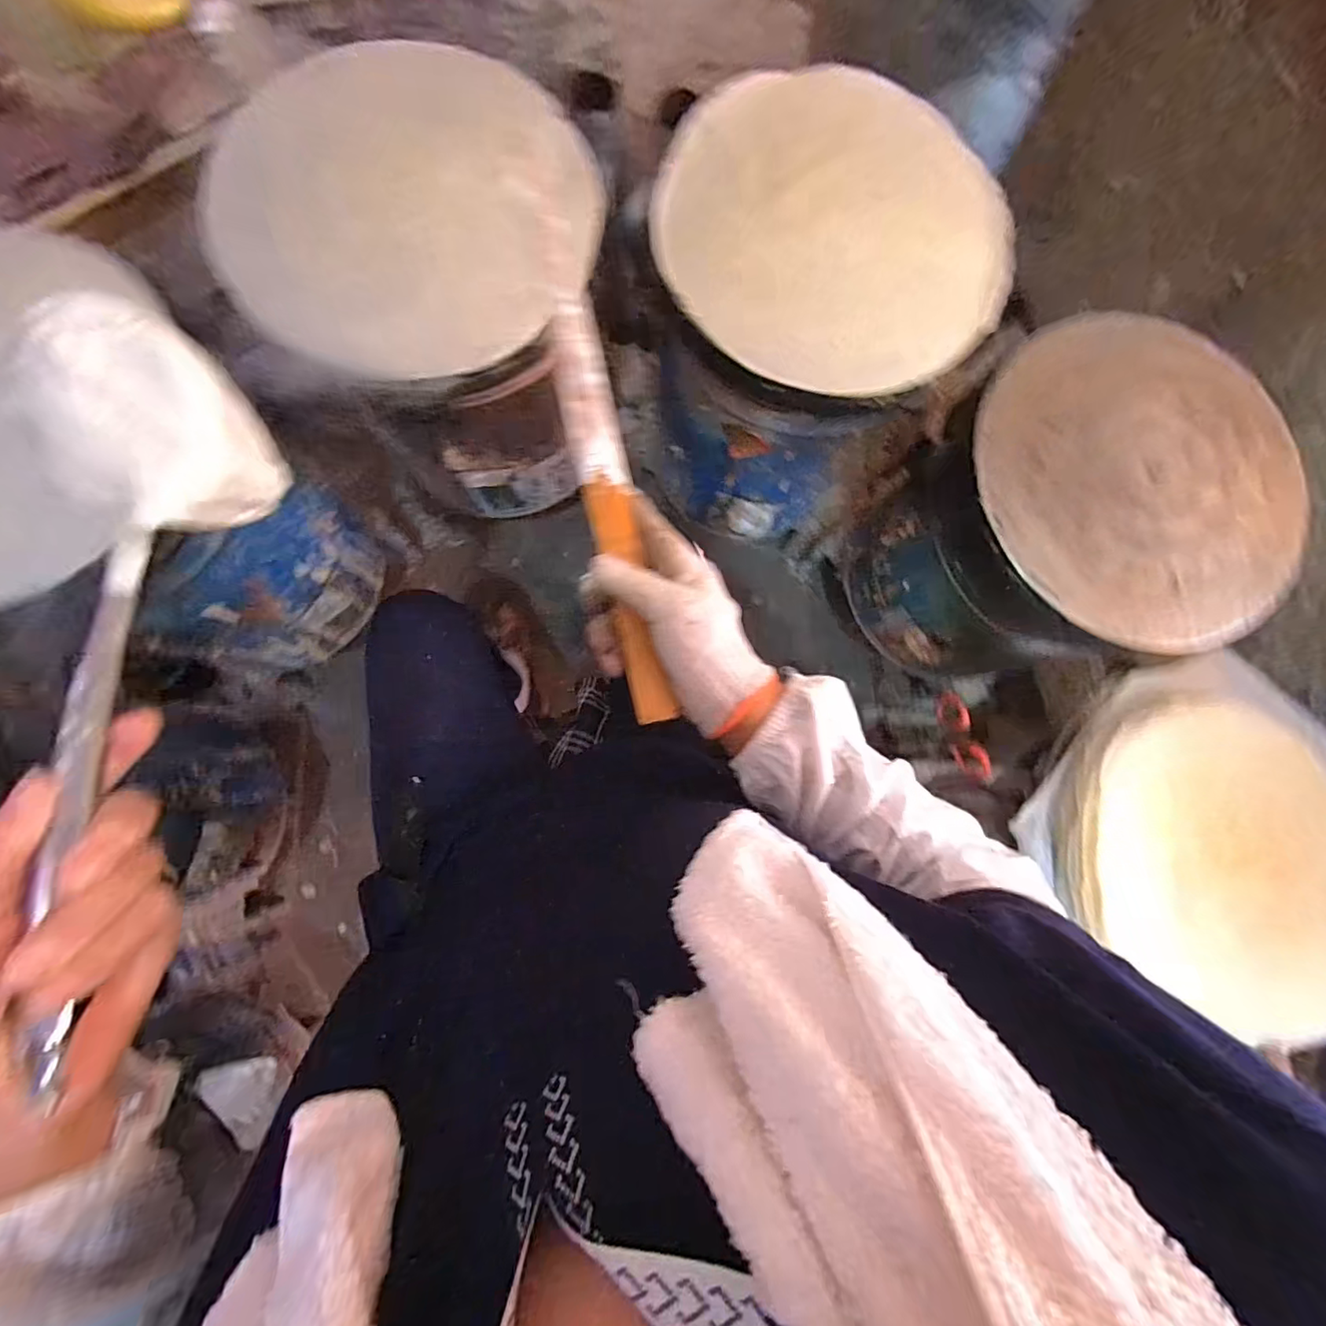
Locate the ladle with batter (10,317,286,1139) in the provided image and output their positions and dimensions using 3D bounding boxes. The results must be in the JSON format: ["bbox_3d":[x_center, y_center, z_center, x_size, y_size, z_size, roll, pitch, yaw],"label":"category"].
[{"bbox_3d":[-0.262,-0.009,0.276,0.081,0.102,0.324,-6,72,-5],"label":"ladle with batter"}]

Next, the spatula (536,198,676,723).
[{"bbox_3d":[-0.046,-0.151,0.400,0.034,0.015,0.389,-12,85,-6],"label":"spatula"}]

